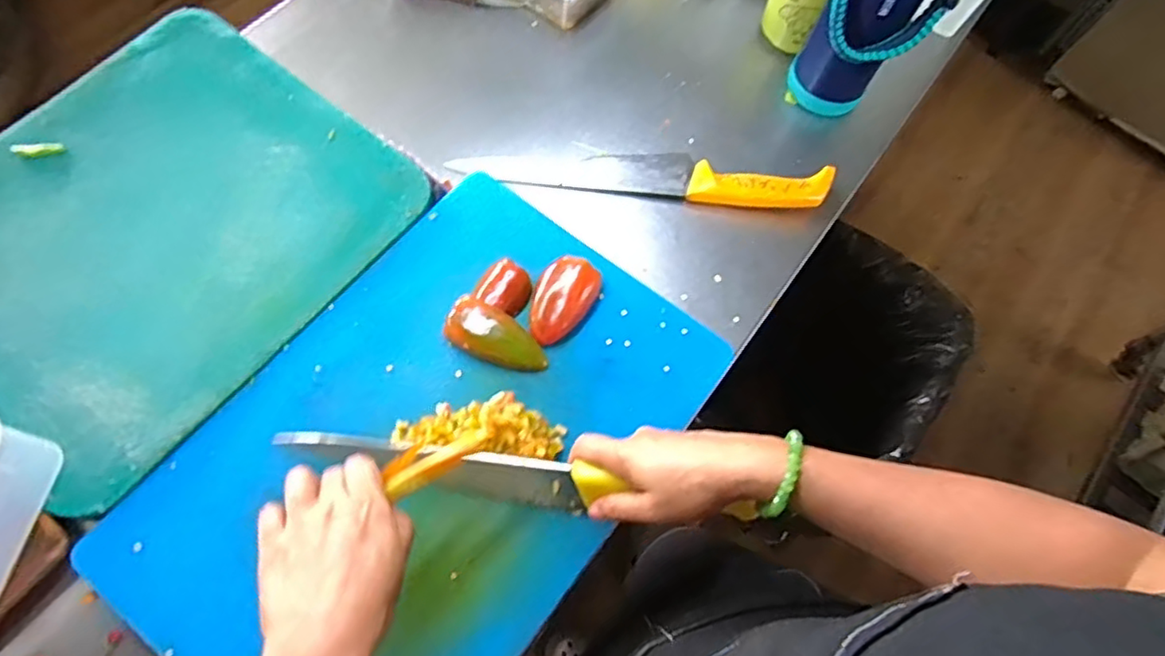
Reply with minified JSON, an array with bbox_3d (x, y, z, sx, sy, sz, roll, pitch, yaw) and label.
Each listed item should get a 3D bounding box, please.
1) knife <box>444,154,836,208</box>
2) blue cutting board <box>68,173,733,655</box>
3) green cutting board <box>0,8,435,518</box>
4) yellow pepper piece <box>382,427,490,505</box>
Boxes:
[{"bbox_3d":[0.061,-0.154,0.635,0.361,0.017,0.051,7,67,-1],"label":"knife"},{"bbox_3d":[-0.117,0.090,0.507,0.302,0.028,0.446,36,70,10],"label":"blue cutting board"},{"bbox_3d":[-0.377,-0.092,0.556,0.343,0.016,0.375,38,70,9],"label":"green cutting board"},{"bbox_3d":[-0.097,0.086,0.427,0.067,0.019,0.021,-25,65,-20],"label":"yellow pepper piece"}]

